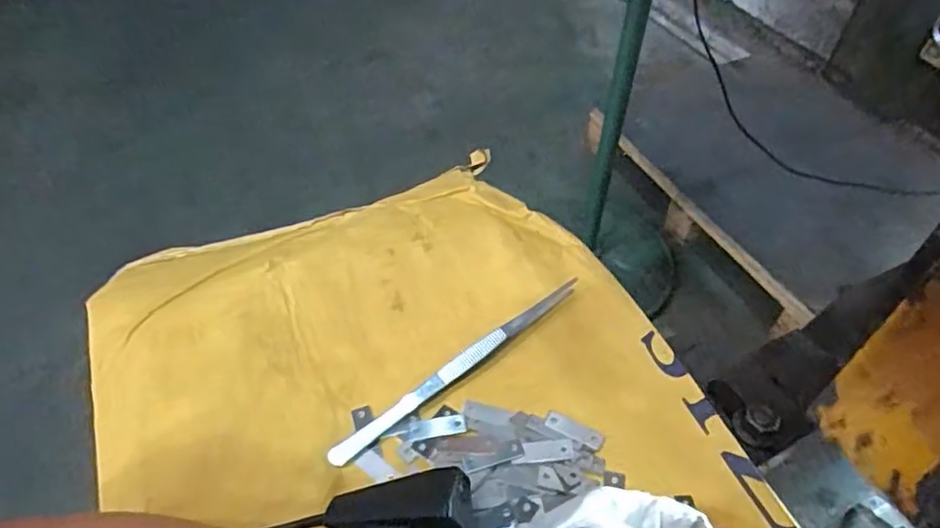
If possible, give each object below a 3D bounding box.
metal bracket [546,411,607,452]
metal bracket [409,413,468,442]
[{"bbox_3d":[0.062,0.099,0.363,0.036,0.004,0.012,24,52,19],"label":"metal bracket"},{"bbox_3d":[-0.019,0.098,0.367,0.034,0.004,0.012,-7,48,-7],"label":"metal bracket"}]

